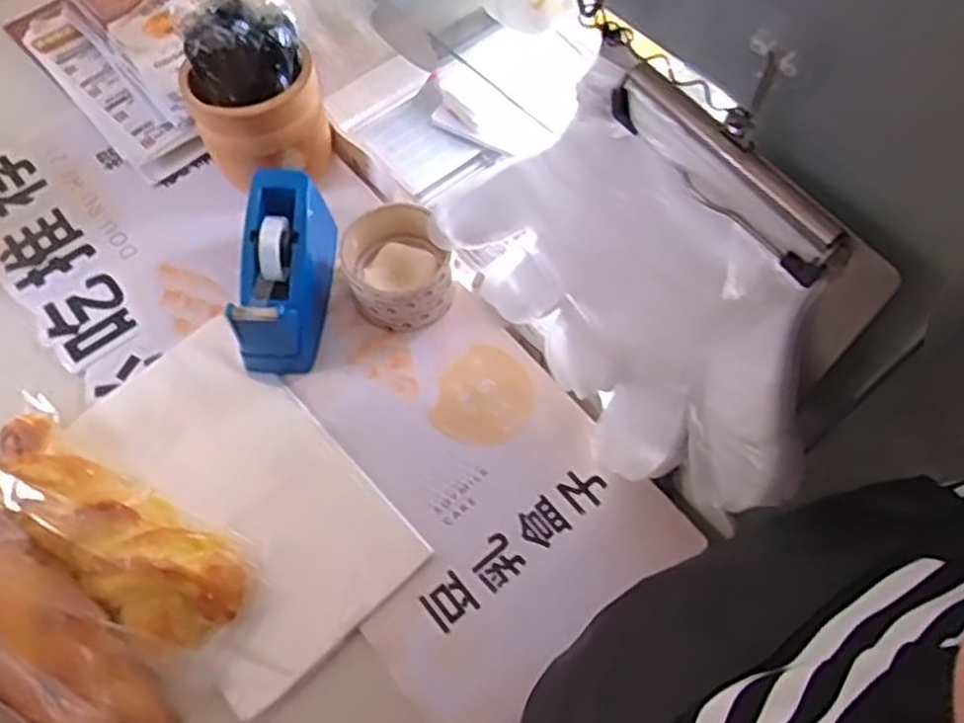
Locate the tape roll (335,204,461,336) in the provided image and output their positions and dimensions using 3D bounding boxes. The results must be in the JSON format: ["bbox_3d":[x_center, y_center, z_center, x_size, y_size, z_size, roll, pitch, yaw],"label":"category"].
[{"bbox_3d":[-0.066,-0.069,0.581,0.077,0.050,0.087,-18,64,-8],"label":"tape roll"}]

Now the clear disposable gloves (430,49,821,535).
[{"bbox_3d":[0.065,-0.026,0.403,0.039,0.210,0.250,-33,67,-14],"label":"clear disposable gloves"}]

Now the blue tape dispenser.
[{"bbox_3d":[-0.146,-0.066,0.557,0.059,0.081,0.142,-1,63,1],"label":"blue tape dispenser"}]

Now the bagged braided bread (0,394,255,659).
[{"bbox_3d":[-0.254,0.107,0.493,0.221,0.051,0.083,30,68,15],"label":"bagged braided bread"}]

